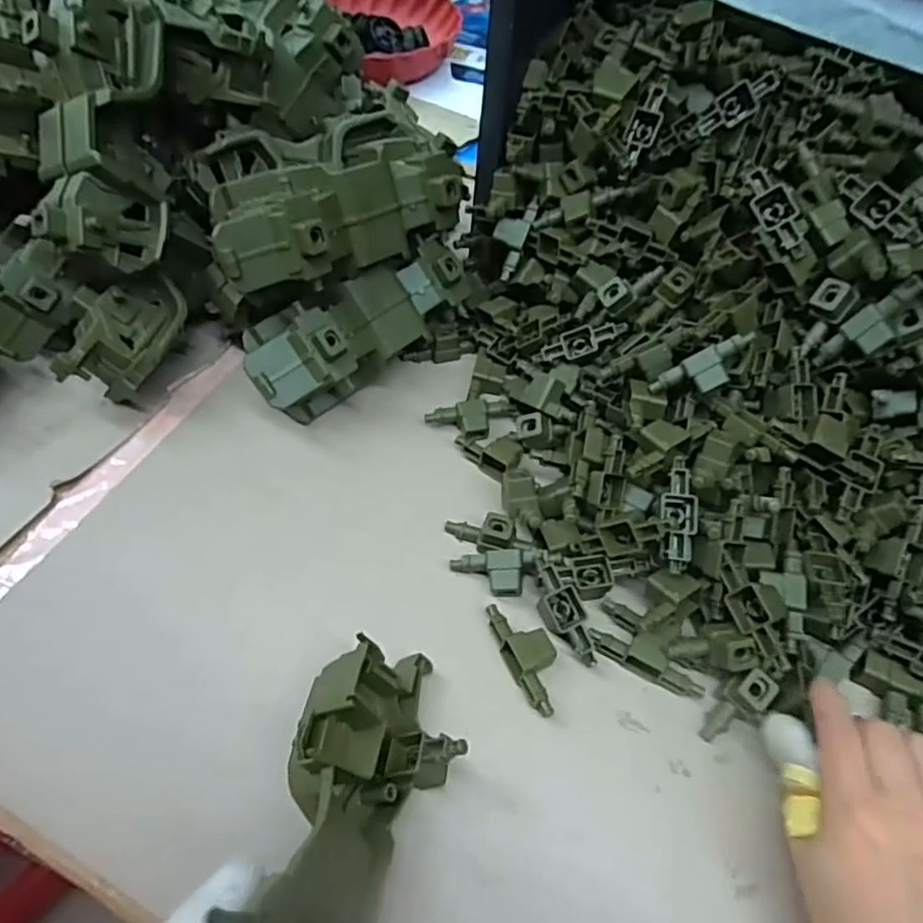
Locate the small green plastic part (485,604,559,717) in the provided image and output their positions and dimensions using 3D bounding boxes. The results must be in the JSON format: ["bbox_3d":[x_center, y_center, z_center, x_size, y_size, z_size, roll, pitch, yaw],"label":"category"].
[{"bbox_3d":[0.040,0.110,0.363,0.030,0.018,0.067,-20,59,-14],"label":"small green plastic part"}]

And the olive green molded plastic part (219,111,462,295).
[{"bbox_3d":[-0.081,-0.169,0.429,0.178,0.084,0.072,-26,60,-19],"label":"olive green molded plastic part"}]

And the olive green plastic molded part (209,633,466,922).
[{"bbox_3d":[-0.052,0.168,0.283,0.072,0.060,0.184,28,43,-10],"label":"olive green plastic molded part"}]

